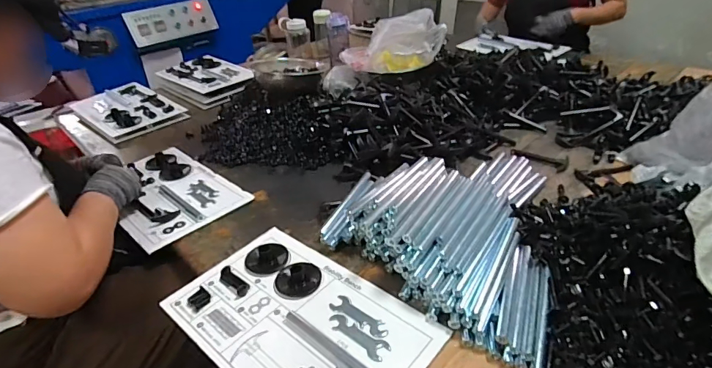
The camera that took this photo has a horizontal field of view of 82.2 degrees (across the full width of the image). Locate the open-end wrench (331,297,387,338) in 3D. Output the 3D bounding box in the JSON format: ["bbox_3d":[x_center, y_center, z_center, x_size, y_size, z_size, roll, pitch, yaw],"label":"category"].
[{"bbox_3d":[0.005,0.182,0.563,0.094,0.004,0.029,22,41,36],"label":"open-end wrench"}]

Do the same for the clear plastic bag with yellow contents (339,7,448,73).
[{"bbox_3d":[0.103,-0.422,1.189,0.263,0.137,0.176,-15,34,-16],"label":"clear plastic bag with yellow contents"}]

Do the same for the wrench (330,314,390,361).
[{"bbox_3d":[0.002,0.200,0.541,0.092,0.004,0.028,23,42,36],"label":"wrench"}]

